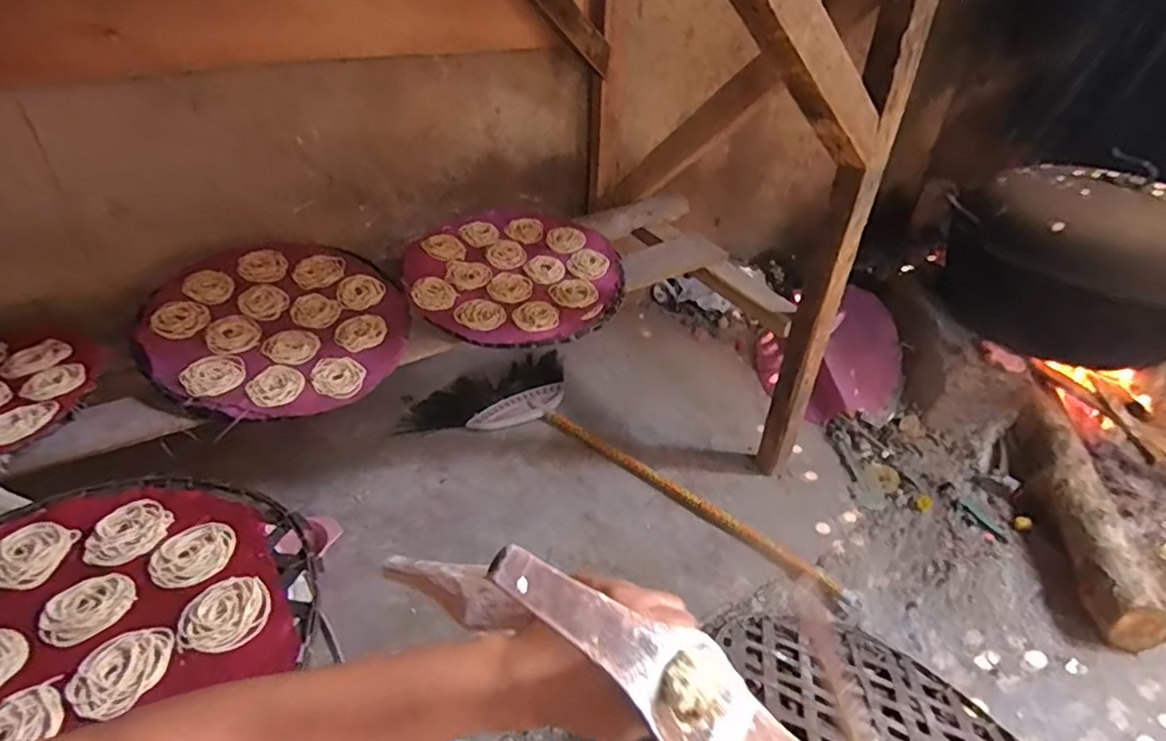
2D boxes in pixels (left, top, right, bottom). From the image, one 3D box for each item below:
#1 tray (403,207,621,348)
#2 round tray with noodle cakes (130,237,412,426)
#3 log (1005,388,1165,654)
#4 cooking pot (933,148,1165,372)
[{"bbox_3d":[-0.106,-0.170,1.060,0.337,0.067,0.358,1,37,-1],"label":"tray"},{"bbox_3d":[-0.434,-0.072,0.912,0.344,0.019,0.353,7,48,-8],"label":"round tray with noodle cakes"},{"bbox_3d":[0.853,0.236,1.100,0.082,0.098,0.491,8,38,8],"label":"log"},{"bbox_3d":[1.023,-0.223,1.275,0.474,0.293,0.475,-28,46,-33],"label":"cooking pot"}]

